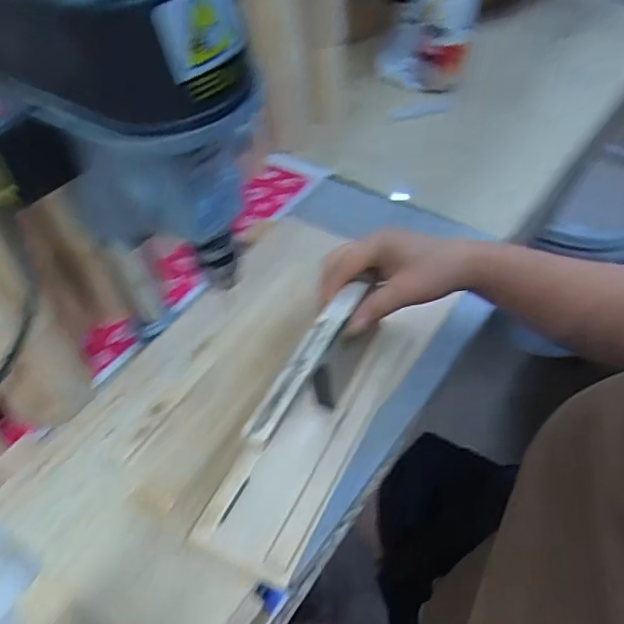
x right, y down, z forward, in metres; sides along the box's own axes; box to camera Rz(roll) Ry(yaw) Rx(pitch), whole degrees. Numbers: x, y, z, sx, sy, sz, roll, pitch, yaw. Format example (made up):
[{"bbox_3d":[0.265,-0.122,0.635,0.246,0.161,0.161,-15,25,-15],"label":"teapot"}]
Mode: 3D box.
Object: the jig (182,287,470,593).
[{"bbox_3d":[0.016,0.072,0.469,0.080,0.017,0.272,22,54,22],"label":"jig"}]

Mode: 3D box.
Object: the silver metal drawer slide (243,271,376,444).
[{"bbox_3d":[-0.001,0.027,0.410,0.020,0.009,0.149,21,52,21],"label":"silver metal drawer slide"}]

